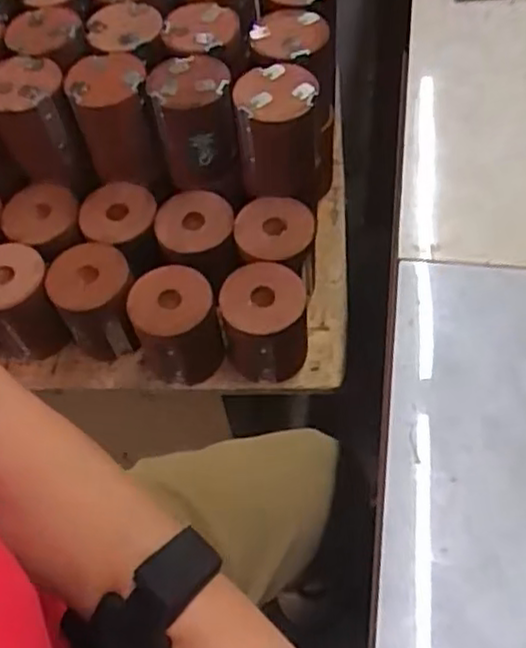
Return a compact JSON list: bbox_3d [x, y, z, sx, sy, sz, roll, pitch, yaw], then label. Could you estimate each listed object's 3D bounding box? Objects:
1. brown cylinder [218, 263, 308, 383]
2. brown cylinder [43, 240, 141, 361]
[{"bbox_3d":[0.002,0.000,0.678,0.076,0.093,0.074,-3,58,2],"label":"brown cylinder"},{"bbox_3d":[-0.162,-0.018,0.698,0.074,0.098,0.072,-24,59,-11],"label":"brown cylinder"}]

